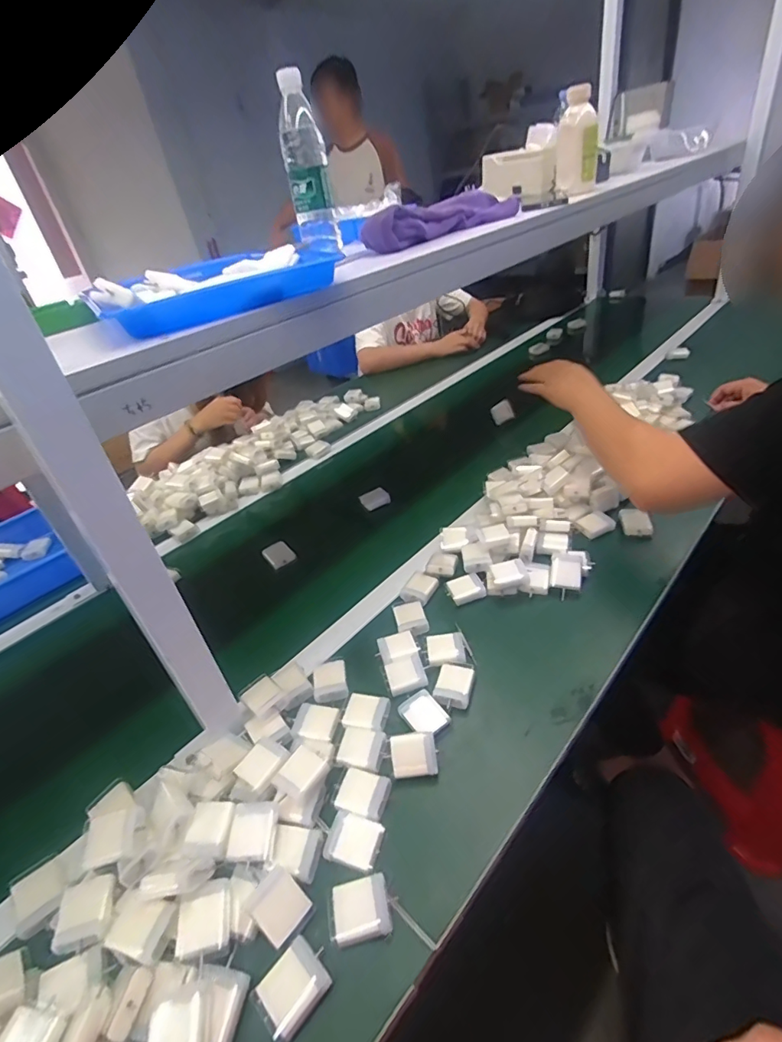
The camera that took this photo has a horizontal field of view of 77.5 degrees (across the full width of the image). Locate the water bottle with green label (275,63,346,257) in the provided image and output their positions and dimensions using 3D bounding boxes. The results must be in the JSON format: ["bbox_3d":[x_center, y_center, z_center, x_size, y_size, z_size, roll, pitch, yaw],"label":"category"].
[{"bbox_3d":[-0.126,-0.524,0.729,0.066,0.217,0.062,-17,35,-8],"label":"water bottle with green label"}]

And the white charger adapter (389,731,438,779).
[{"bbox_3d":[0.024,0.248,0.517,0.047,0.015,0.042,-8,70,-3],"label":"white charger adapter"}]

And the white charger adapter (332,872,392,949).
[{"bbox_3d":[-0.026,0.340,0.424,0.049,0.023,0.044,-13,35,-2],"label":"white charger adapter"}]

